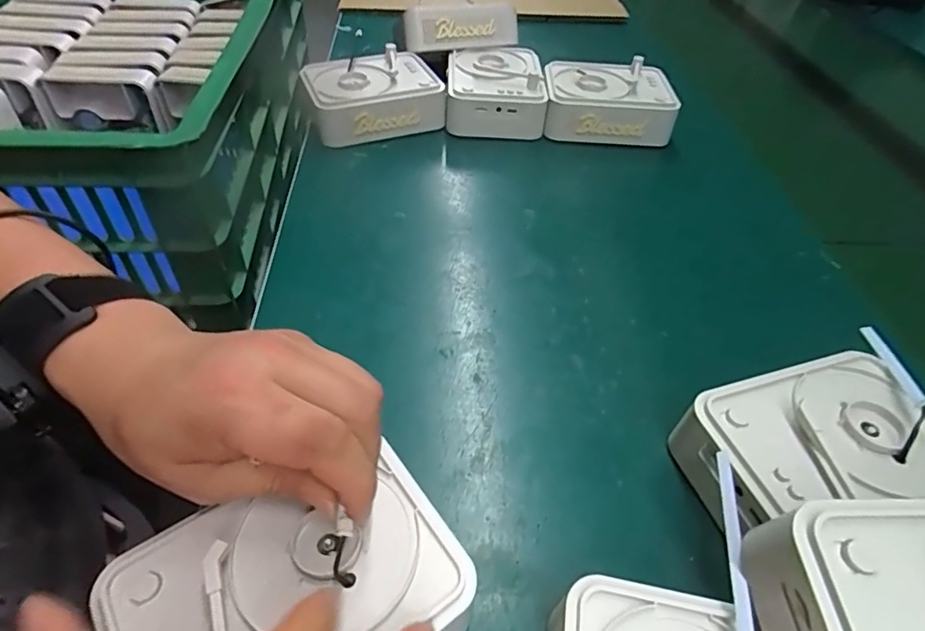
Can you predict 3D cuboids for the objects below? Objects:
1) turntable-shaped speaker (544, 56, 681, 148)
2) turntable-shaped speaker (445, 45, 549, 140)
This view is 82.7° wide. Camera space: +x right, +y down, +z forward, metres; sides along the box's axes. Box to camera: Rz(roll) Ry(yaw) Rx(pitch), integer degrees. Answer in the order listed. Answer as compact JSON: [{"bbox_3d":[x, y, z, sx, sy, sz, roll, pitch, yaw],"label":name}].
[{"bbox_3d":[0.147,-0.216,0.543,0.127,0.055,0.094,7,46,3],"label":"turntable-shaped speaker"},{"bbox_3d":[0.033,-0.234,0.553,0.098,0.056,0.117,3,46,-1],"label":"turntable-shaped speaker"}]

